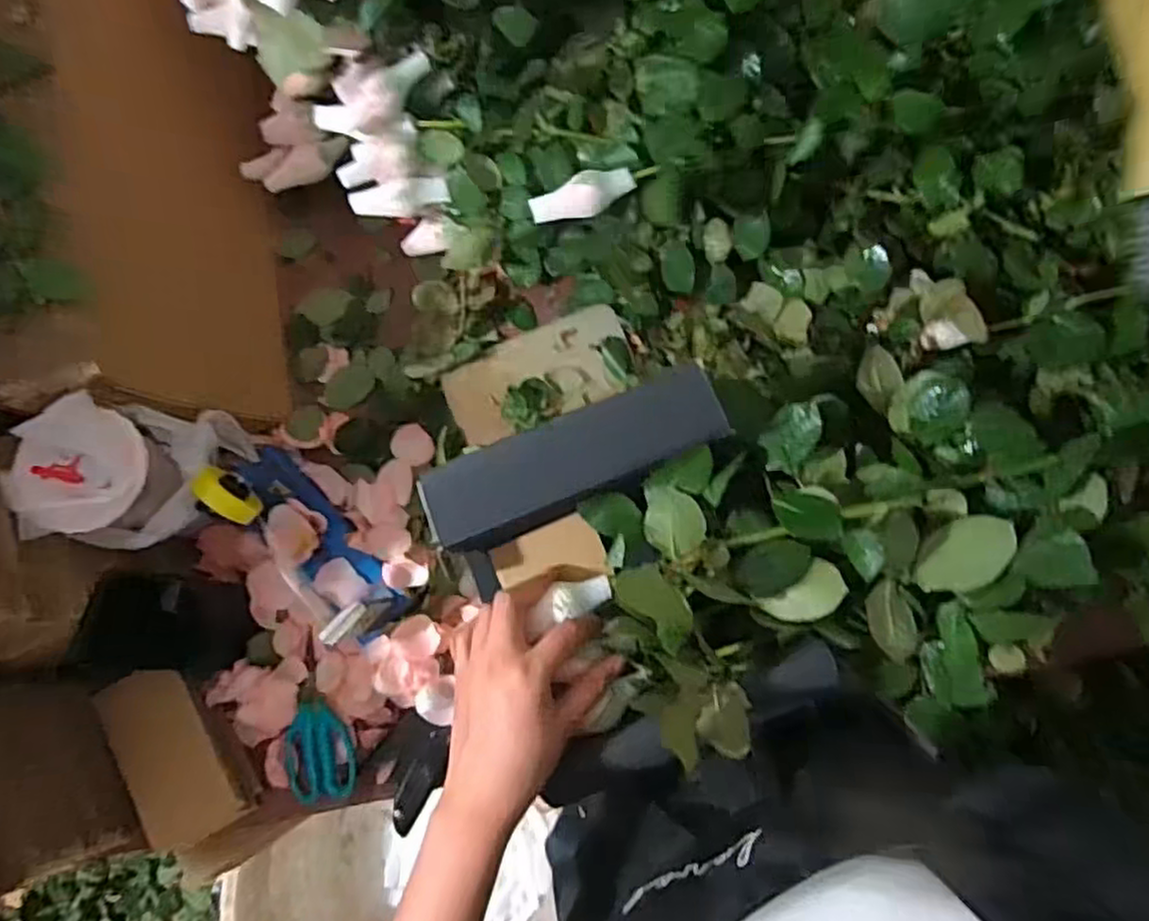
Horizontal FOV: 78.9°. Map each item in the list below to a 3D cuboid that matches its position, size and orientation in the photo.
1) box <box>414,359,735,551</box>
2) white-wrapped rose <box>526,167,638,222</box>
[{"bbox_3d":[-0.002,0.002,0.499,0.217,0.033,0.062,-23,81,0],"label":"box"},{"bbox_3d":[0.006,-0.224,0.592,0.090,0.021,0.027,-12,81,19],"label":"white-wrapped rose"}]

